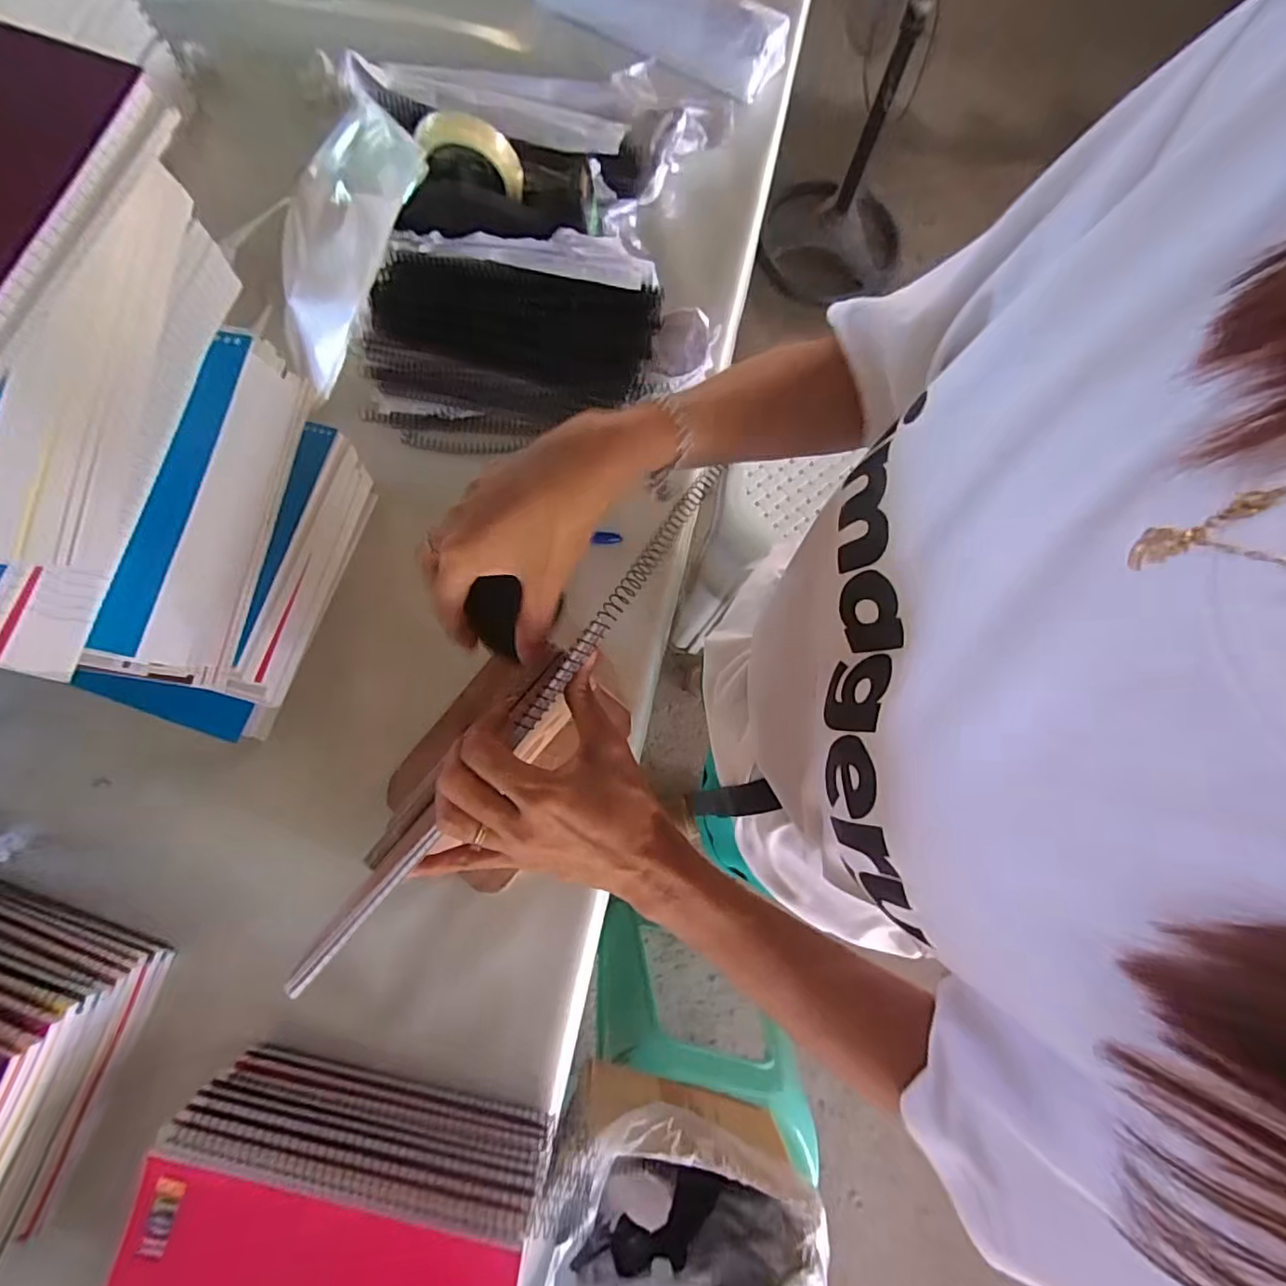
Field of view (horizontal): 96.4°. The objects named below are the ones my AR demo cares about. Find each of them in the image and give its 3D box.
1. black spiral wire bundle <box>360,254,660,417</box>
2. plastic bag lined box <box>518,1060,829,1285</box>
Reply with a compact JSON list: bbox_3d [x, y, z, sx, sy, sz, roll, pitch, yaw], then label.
[{"bbox_3d":[-0.137,-0.306,0.587,0.294,0.038,0.144,4,79,1],"label":"black spiral wire bundle"},{"bbox_3d":[0.027,0.575,0.569,0.252,0.169,0.218,14,79,3],"label":"plastic bag lined box"}]

